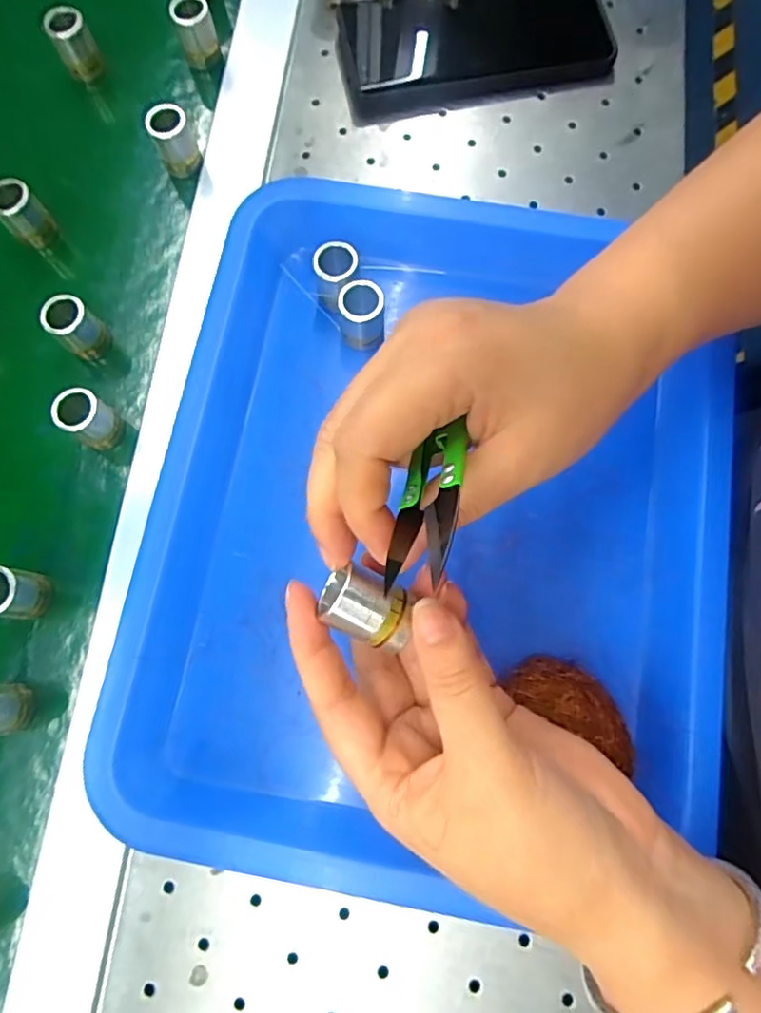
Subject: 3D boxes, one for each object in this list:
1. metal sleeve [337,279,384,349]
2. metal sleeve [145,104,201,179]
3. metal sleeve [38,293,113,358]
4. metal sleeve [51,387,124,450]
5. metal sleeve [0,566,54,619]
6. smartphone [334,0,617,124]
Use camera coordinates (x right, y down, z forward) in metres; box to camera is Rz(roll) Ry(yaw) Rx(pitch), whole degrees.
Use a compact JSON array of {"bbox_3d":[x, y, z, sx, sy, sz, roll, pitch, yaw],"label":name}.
[{"bbox_3d":[-0.010,-0.099,0.294,0.022,0.024,0.022,-4,76,0],"label":"metal sleeve"},{"bbox_3d":[-0.122,-0.216,0.340,0.022,0.032,0.018,-25,77,-5],"label":"metal sleeve"},{"bbox_3d":[-0.164,-0.097,0.310,0.021,0.030,0.022,0,76,1],"label":"metal sleeve"},{"bbox_3d":[-0.149,-0.045,0.297,0.022,0.033,0.022,0,76,1],"label":"metal sleeve"},{"bbox_3d":[-0.178,0.042,0.278,0.019,0.034,0.023,9,77,3],"label":"metal sleeve"},{"bbox_3d":[0.060,-0.295,0.359,0.169,0.012,0.082,-9,76,-1],"label":"smartphone"}]

